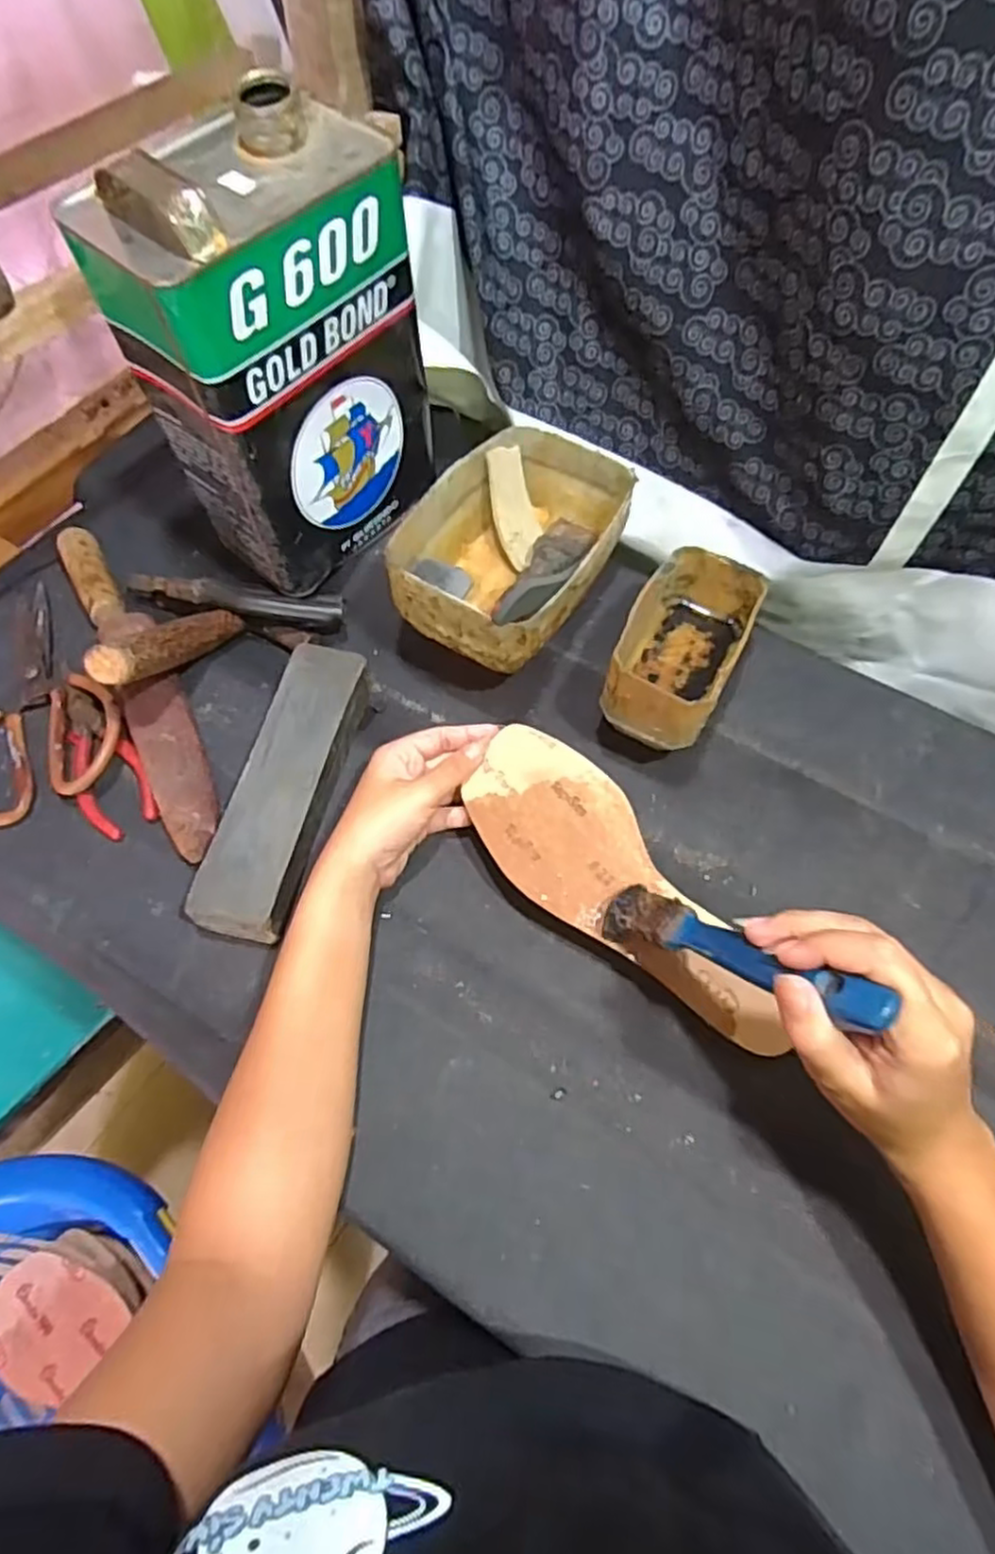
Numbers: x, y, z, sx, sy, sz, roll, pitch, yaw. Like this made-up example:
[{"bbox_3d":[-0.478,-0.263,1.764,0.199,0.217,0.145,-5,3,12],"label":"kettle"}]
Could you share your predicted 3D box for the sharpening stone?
[{"bbox_3d":[-0.133,0.006,0.459,0.054,0.035,0.193,10,60,5],"label":"sharpening stone"}]

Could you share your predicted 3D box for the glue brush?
[{"bbox_3d":[0.104,0.080,0.331,0.028,0.163,0.023,-39,109,-18],"label":"glue brush"}]

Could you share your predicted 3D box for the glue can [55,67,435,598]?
[{"bbox_3d":[-0.138,-0.267,0.474,0.109,0.232,0.159,34,65,17],"label":"glue can"}]

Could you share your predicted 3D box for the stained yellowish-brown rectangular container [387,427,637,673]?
[{"bbox_3d":[0.013,-0.167,0.527,0.127,0.068,0.184,26,63,13],"label":"stained yellowish-brown rectangular container"}]

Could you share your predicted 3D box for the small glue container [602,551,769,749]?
[{"bbox_3d":[0.126,-0.088,0.490,0.077,0.059,0.132,23,62,12],"label":"small glue container"}]

